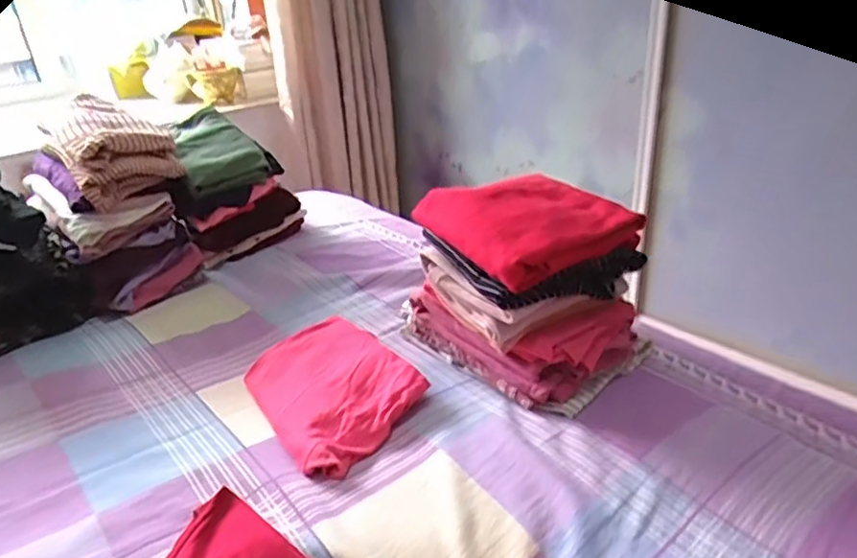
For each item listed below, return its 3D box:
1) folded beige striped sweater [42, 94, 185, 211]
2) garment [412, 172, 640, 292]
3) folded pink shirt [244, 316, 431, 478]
[{"bbox_3d":[-0.516,-0.214,0.964,0.161,0.113,0.224,-23,33,-33],"label":"folded beige striped sweater"},{"bbox_3d":[0.120,-0.074,0.702,0.219,0.061,0.173,-16,30,-23],"label":"garment"},{"bbox_3d":[-0.117,0.126,0.722,0.177,0.043,0.225,-24,35,-33],"label":"folded pink shirt"}]

